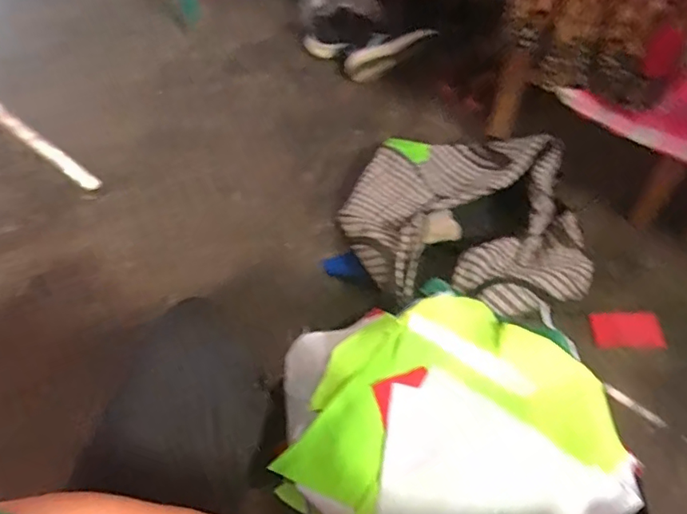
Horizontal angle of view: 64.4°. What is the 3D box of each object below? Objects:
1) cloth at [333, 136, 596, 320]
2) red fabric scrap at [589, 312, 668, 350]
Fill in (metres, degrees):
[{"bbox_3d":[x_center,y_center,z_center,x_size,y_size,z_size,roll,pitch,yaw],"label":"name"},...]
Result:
[{"bbox_3d":[0.236,-0.083,1.123,0.460,0.117,0.452,-9,56,-5],"label":"cloth"},{"bbox_3d":[0.548,0.143,1.052,0.150,0.006,0.069,0,68,-10],"label":"red fabric scrap"}]

